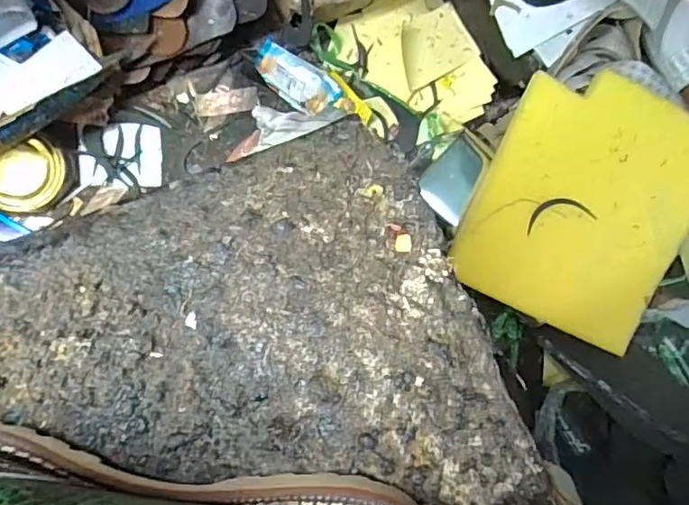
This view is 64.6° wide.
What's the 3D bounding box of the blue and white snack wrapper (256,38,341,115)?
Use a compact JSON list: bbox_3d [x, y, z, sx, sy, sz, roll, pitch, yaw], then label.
[{"bbox_3d":[-0.065,-0.223,0.706,0.115,0.014,0.056,35,87,-9],"label":"blue and white snack wrapper"}]

